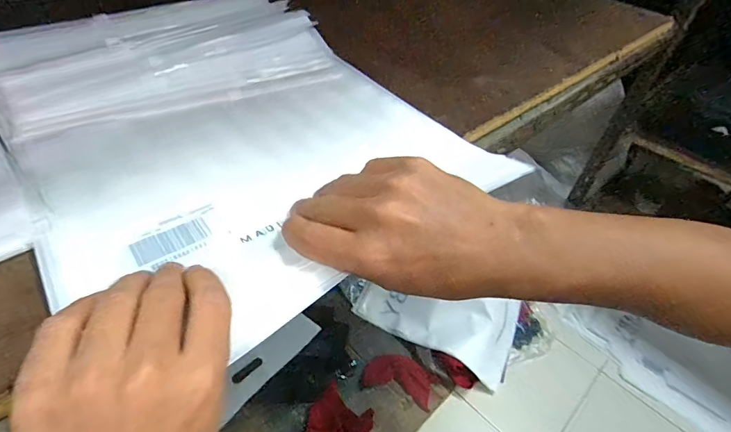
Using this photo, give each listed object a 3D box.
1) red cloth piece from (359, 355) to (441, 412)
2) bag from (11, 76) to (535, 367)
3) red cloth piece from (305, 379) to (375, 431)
[{"bbox_3d":[0.076,0.355,0.923,0.158,0.004,0.080,21,68,5],"label":"red cloth piece"},{"bbox_3d":[-0.078,-0.043,0.330,0.305,0.023,0.263,-30,56,-31],"label":"bag"},{"bbox_3d":[-0.051,0.416,0.866,0.126,0.017,0.120,11,43,5],"label":"red cloth piece"}]

